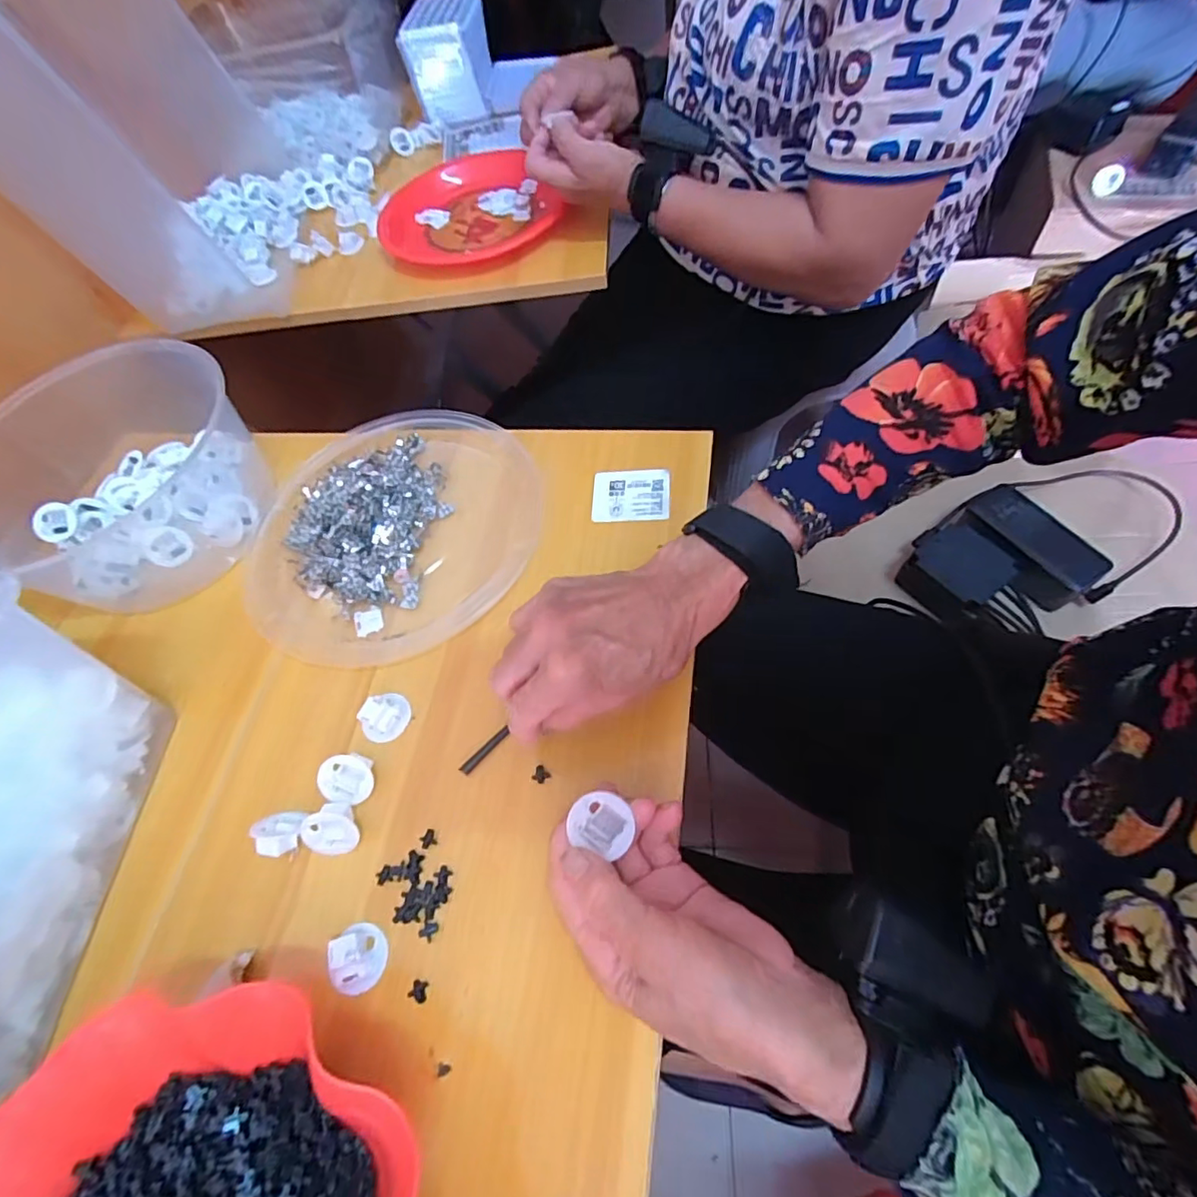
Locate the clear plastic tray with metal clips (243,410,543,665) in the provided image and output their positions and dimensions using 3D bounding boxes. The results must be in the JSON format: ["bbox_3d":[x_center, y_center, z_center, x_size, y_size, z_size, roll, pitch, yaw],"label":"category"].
[{"bbox_3d":[-0.164,-0.060,0.458,0.228,0.032,0.232,-7,60,5],"label":"clear plastic tray with metal clips"}]

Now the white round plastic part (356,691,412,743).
[{"bbox_3d":[-0.138,0.075,0.366,0.031,0.013,0.027,-40,62,-14],"label":"white round plastic part"}]

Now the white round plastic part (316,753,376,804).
[{"bbox_3d":[-0.153,0.109,0.346,0.031,0.010,0.030,-10,94,-7],"label":"white round plastic part"}]

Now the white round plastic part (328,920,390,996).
[{"bbox_3d":[-0.127,0.190,0.301,0.027,0.014,0.032,-11,59,3],"label":"white round plastic part"}]

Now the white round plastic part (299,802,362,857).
[{"bbox_3d":[-0.157,0.133,0.331,0.033,0.021,0.027,1,61,9],"label":"white round plastic part"}]

